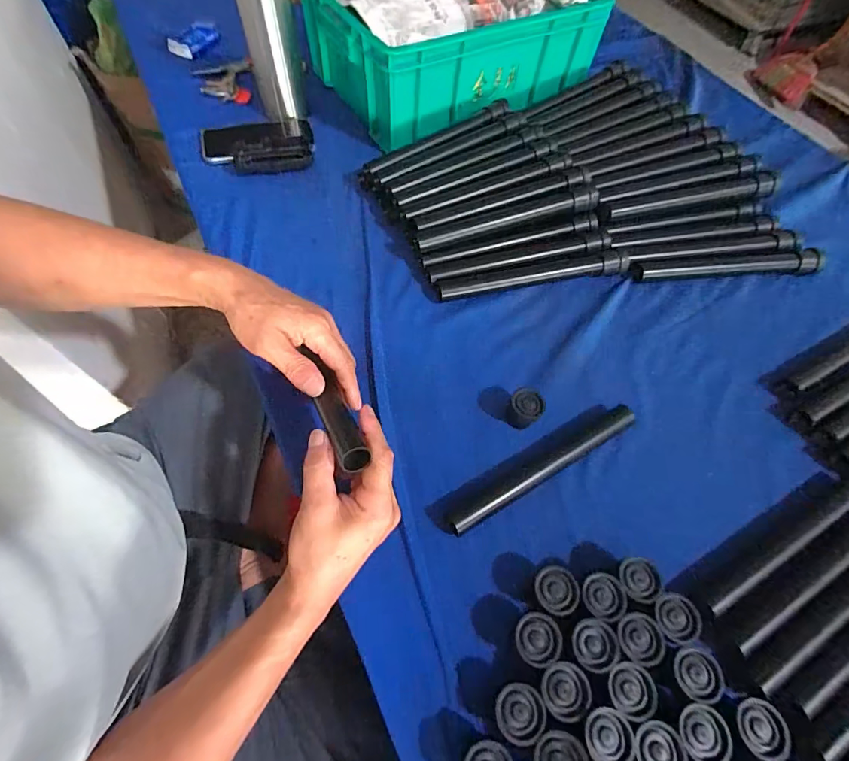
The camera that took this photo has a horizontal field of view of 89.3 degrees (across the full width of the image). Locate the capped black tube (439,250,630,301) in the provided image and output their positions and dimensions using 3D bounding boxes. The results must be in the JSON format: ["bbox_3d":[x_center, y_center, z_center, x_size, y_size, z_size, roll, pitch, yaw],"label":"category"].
[{"bbox_3d":[0.140,-0.133,0.546,0.248,0.022,0.028,-9,61,-8],"label":"capped black tube"}]

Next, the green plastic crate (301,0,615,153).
[{"bbox_3d":[0.042,-0.573,0.703,0.412,0.143,0.290,-25,64,-16],"label":"green plastic crate"}]

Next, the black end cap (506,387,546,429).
[{"bbox_3d":[0.104,0.029,0.443,0.034,0.032,0.034,1,60,-2],"label":"black end cap"}]

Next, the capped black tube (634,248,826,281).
[{"bbox_3d":[0.396,-0.150,0.558,0.247,0.024,0.028,-3,60,-4],"label":"capped black tube"}]

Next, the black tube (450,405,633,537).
[{"bbox_3d":[0.120,0.087,0.424,0.221,0.026,0.023,-28,65,-17],"label":"black tube"}]

